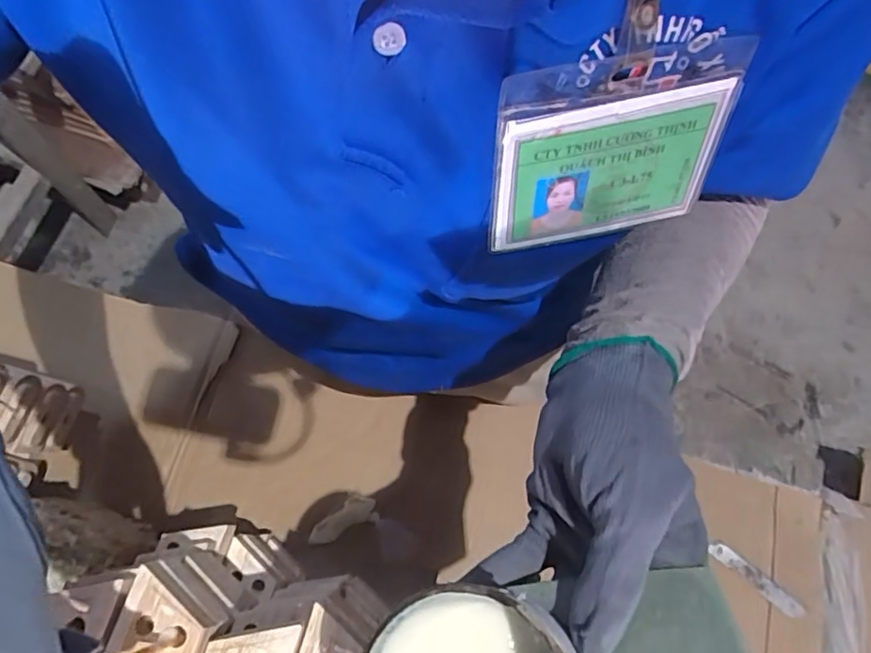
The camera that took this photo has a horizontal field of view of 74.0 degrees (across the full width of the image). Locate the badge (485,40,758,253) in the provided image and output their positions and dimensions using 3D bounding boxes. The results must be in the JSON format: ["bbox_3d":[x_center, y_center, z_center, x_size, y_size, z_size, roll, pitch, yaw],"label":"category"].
[{"bbox_3d":[0.072,-0.071,0.240,0.098,0.081,0.005,-13,49,-9],"label":"badge"}]

